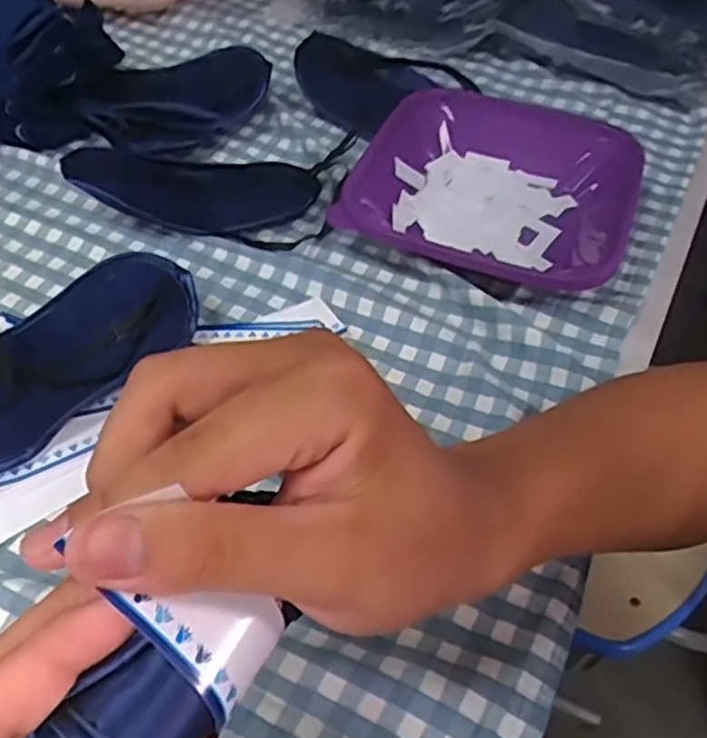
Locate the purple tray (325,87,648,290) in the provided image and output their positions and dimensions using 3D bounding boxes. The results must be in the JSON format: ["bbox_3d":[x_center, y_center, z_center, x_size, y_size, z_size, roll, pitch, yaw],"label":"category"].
[{"bbox_3d":[0.095,-0.117,0.490,0.176,0.050,0.168,22,52,14],"label":"purple tray"}]

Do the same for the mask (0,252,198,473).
[{"bbox_3d":[-0.167,-0.009,0.401,0.084,0.024,0.166,35,56,23],"label":"mask"}]

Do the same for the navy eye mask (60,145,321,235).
[{"bbox_3d":[-0.105,-0.128,0.485,0.157,0.034,0.071,-4,50,-7],"label":"navy eye mask"}]

